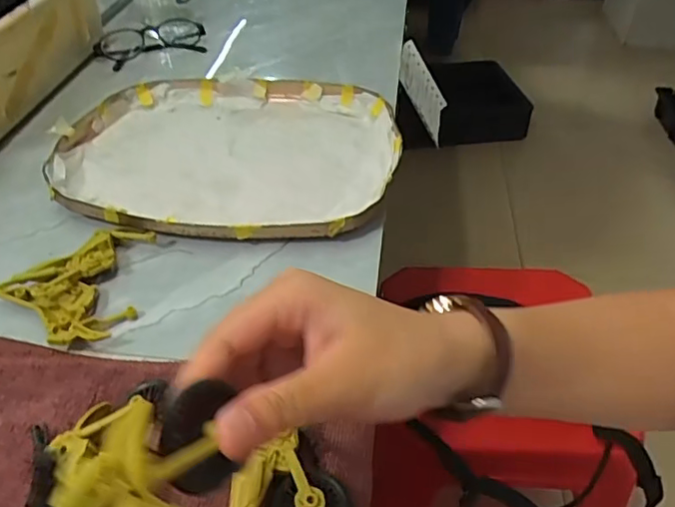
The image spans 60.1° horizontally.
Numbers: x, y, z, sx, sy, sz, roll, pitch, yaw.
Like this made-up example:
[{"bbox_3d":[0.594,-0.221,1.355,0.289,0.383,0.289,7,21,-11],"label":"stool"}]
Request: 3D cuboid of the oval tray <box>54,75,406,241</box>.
[{"bbox_3d":[-0.098,-0.095,0.530,0.291,0.026,0.238,7,42,5],"label":"oval tray"}]

